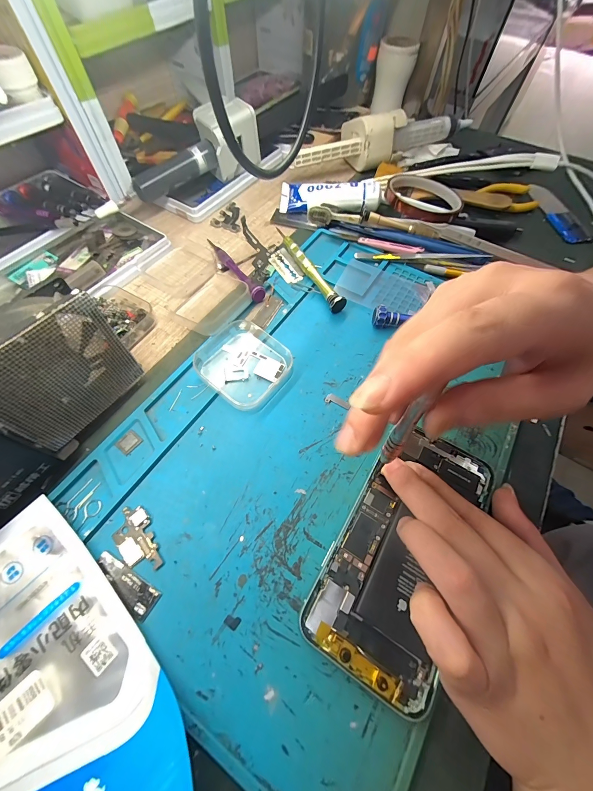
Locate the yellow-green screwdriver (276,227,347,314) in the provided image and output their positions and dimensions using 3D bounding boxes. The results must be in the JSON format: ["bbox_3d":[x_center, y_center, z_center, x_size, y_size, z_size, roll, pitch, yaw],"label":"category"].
[{"bbox_3d":[0.011,-0.127,0.289,0.014,0.016,0.120,-23,67,-13],"label":"yellow-green screwdriver"}]

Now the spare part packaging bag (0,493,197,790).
[{"bbox_3d":[-0.125,0.138,0.137,0.087,0.030,0.162,-40,71,-20],"label":"spare part packaging bag"}]

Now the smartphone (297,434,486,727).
[{"bbox_3d":[0.068,0.090,0.183,0.072,0.007,0.147,32,65,13],"label":"smartphone"}]

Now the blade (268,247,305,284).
[{"bbox_3d":[-0.011,-0.130,0.293,0.021,0.005,0.044,-31,69,-17],"label":"blade"}]

